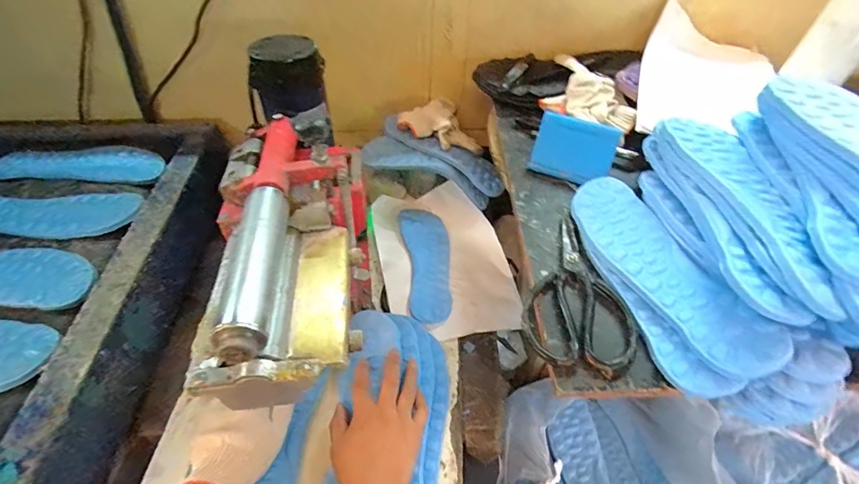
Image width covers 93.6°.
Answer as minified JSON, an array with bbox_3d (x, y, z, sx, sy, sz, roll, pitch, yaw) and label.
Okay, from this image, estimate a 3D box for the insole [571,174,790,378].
[{"bbox_3d":[0.221,0.018,0.400,0.075,0.015,0.251,-21,44,2],"label":"insole"}]

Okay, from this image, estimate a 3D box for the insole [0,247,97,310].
[{"bbox_3d":[-0.536,0.035,0.489,0.253,0.018,0.081,3,48,2],"label":"insole"}]

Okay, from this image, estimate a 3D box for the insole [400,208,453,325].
[{"bbox_3d":[-0.001,0.027,0.646,0.076,0.009,0.229,2,47,-13],"label":"insole"}]

